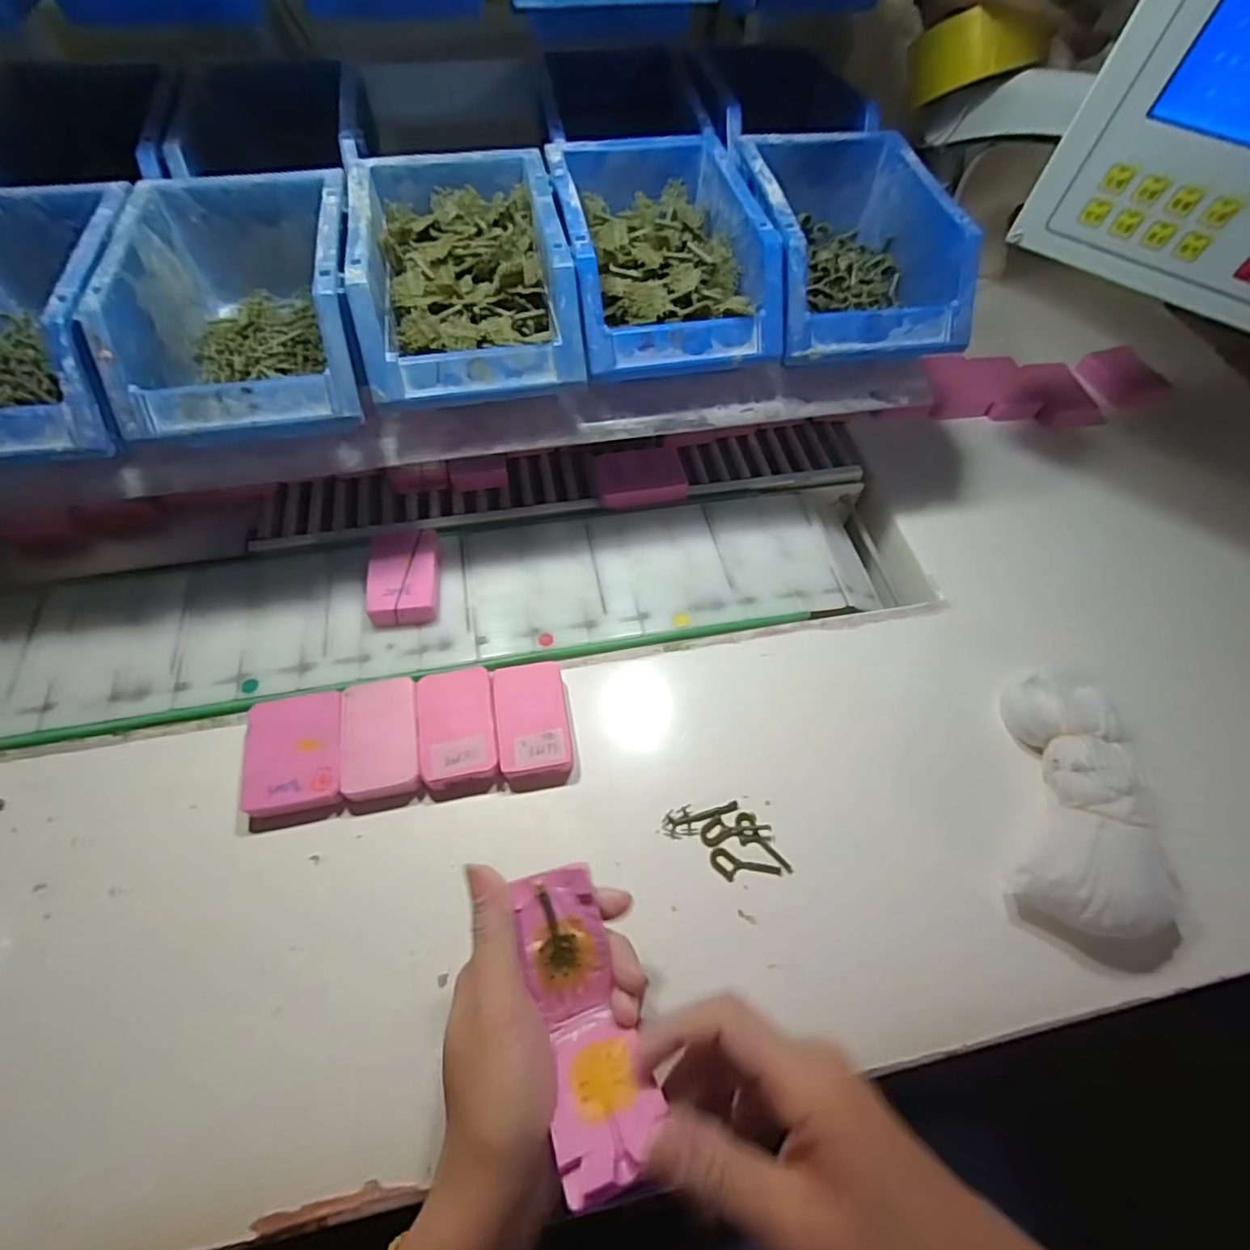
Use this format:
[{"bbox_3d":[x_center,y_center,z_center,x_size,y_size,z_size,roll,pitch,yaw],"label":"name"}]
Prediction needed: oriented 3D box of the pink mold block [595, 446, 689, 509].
[{"bbox_3d":[0.013,-0.122,0.491,0.070,0.016,0.054,-9,59,-8],"label":"pink mold block"}]

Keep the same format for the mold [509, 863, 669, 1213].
[{"bbox_3d":[-0.018,0.166,0.266,0.039,0.049,0.113,-13,62,-11],"label":"mold"}]

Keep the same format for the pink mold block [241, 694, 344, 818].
[{"bbox_3d":[-0.199,0.078,0.367,0.056,0.015,0.070,-9,61,-9],"label":"pink mold block"}]

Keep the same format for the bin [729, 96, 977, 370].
[{"bbox_3d":[0.146,-0.271,0.421,0.122,0.061,0.200,-7,59,-7],"label":"bin"}]

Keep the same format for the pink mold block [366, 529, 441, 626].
[{"bbox_3d":[-0.155,-0.036,0.429,0.045,0.019,0.074,-6,59,-6],"label":"pink mold block"}]

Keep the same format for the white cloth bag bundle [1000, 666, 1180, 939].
[{"bbox_3d":[0.272,0.099,0.360,0.081,0.046,0.159,18,59,9],"label":"white cloth bag bundle"}]

